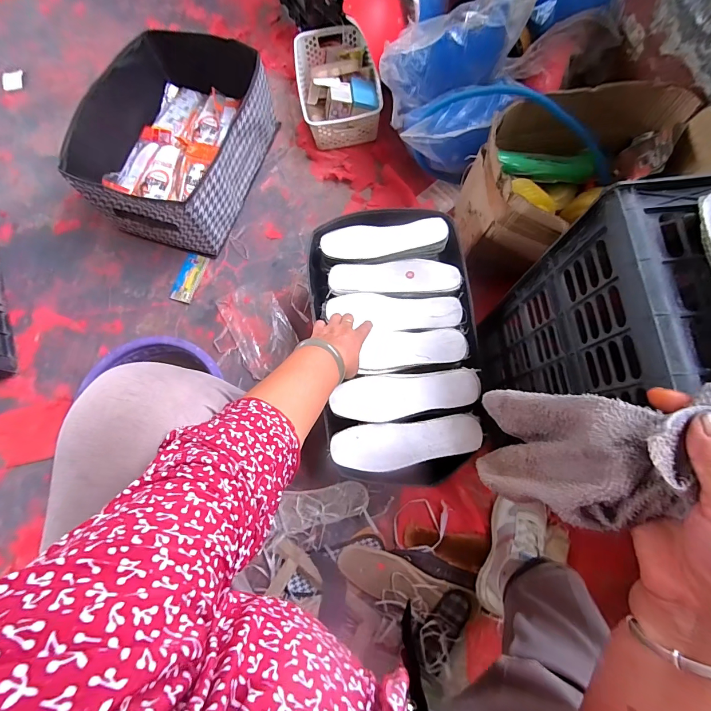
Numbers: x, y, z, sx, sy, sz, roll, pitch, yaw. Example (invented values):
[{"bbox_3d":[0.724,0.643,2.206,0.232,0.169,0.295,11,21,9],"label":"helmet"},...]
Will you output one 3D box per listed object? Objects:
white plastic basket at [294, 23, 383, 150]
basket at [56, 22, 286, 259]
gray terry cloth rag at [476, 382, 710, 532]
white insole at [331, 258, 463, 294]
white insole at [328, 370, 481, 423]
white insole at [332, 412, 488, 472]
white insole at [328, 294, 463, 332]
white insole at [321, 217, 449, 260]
[{"bbox_3d":[-0.047,-0.701,0.918,0.198,0.091,0.309,-9,76,-1],"label":"white plastic basket"},{"bbox_3d":[-0.401,-0.506,0.835,0.329,0.183,0.465,17,77,5],"label":"basket"},{"bbox_3d":[0.166,0.076,0.289,0.059,0.205,0.101,27,77,-5],"label":"gray terry cloth rag"},{"bbox_3d":[0.070,-0.148,0.641,0.228,0.014,0.070,0,76,1],"label":"white insole"},{"bbox_3d":[0.081,0.066,0.568,0.228,0.020,0.070,-3,76,0],"label":"white insole"},{"bbox_3d":[0.080,0.139,0.554,0.228,0.021,0.071,-7,76,0],"label":"white insole"},{"bbox_3d":[0.068,-0.078,0.630,0.231,0.018,0.063,4,76,1],"label":"white insole"},{"bbox_3d":[0.055,-0.219,0.664,0.230,0.012,0.066,-5,76,0],"label":"white insole"}]

